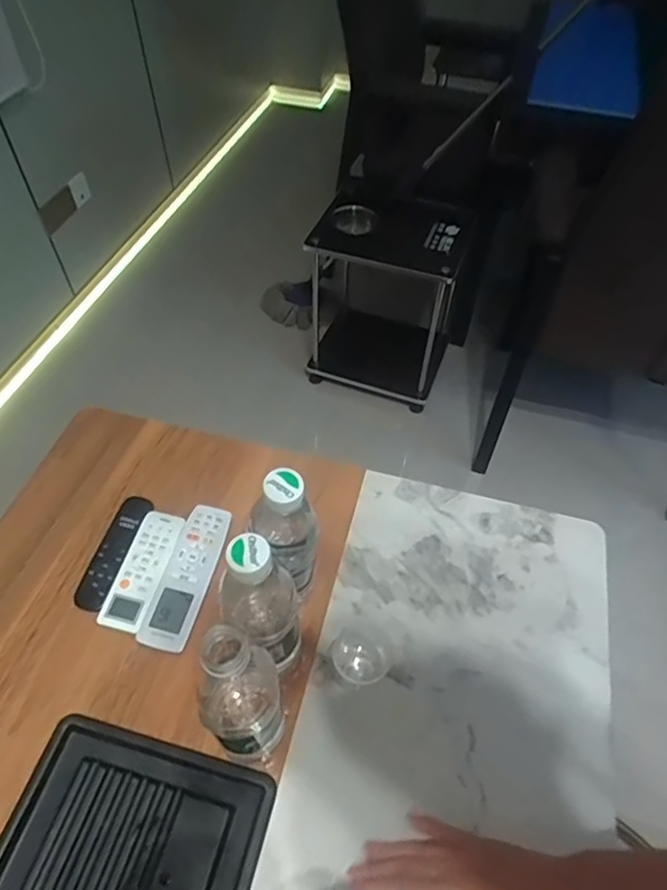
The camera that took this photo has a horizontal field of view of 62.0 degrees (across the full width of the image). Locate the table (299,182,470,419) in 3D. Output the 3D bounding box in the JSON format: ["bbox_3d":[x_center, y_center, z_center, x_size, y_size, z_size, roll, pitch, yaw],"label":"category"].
[{"bbox_3d":[0.159,-0.441,1.752,0.421,0.600,0.373,18,54,11],"label":"table"}]

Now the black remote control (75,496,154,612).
[{"bbox_3d":[-0.247,0.119,0.630,0.036,0.018,0.138,13,53,9],"label":"black remote control"}]

